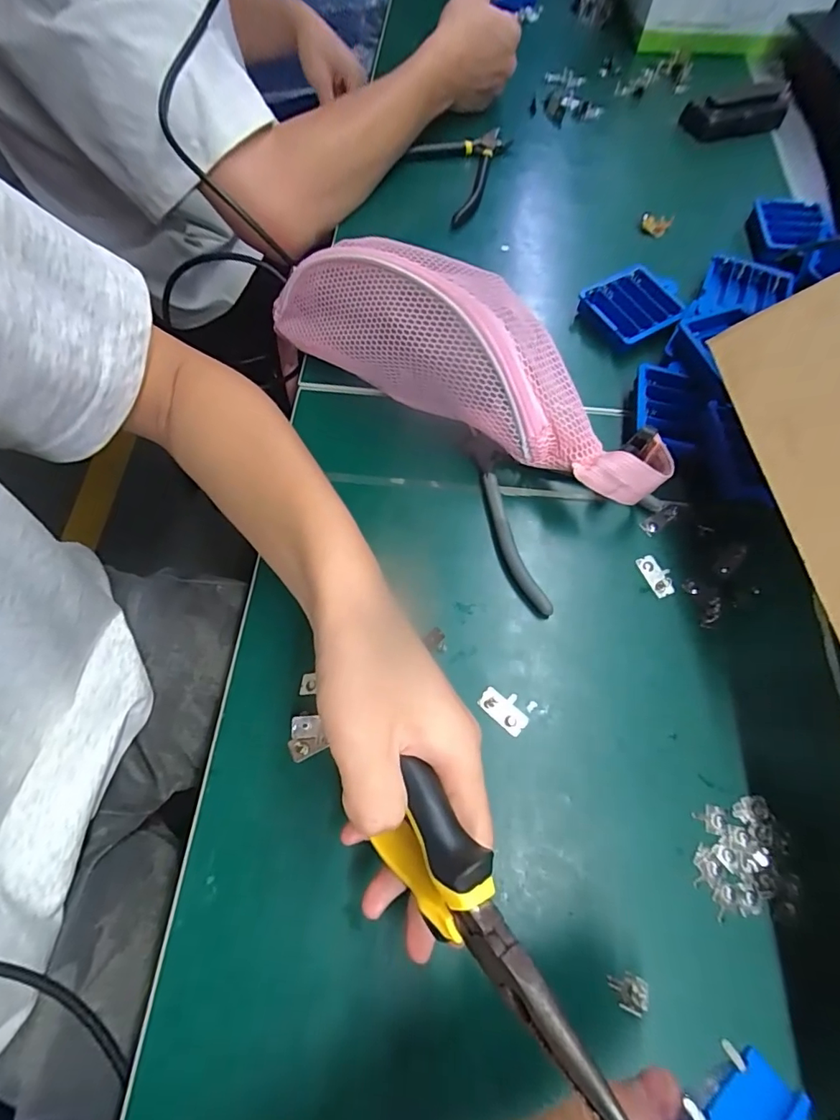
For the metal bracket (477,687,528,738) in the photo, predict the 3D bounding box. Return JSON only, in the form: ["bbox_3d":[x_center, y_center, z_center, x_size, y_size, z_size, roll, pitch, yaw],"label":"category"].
[{"bbox_3d":[0.050,0.087,0.291,0.030,0.004,0.019,41,71,14],"label":"metal bracket"}]

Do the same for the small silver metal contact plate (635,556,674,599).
[{"bbox_3d":[0.157,0.010,0.328,0.016,0.005,0.029,-18,69,-10],"label":"small silver metal contact plate"}]

